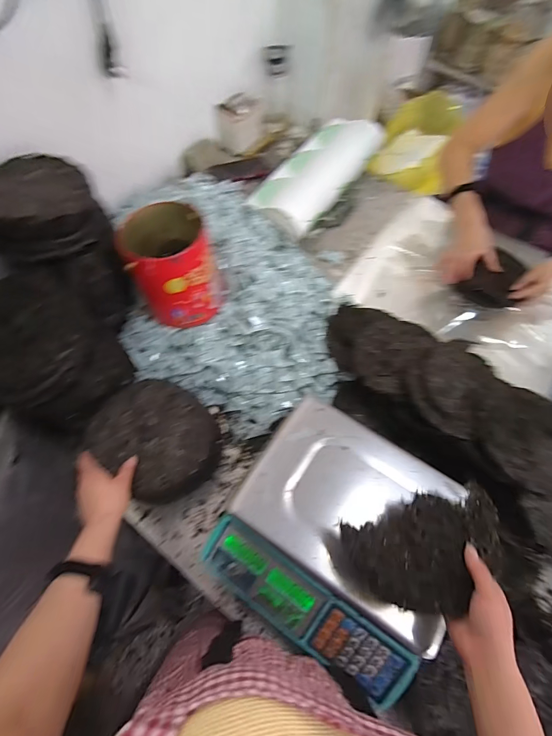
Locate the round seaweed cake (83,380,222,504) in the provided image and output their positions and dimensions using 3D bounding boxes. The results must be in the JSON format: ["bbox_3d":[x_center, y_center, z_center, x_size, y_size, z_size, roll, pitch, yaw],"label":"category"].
[{"bbox_3d":[-0.202,0.126,0.623,0.211,0.059,0.188,41,68,18],"label":"round seaweed cake"}]

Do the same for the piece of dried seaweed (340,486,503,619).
[{"bbox_3d":[0.192,0.230,0.455,0.201,0.023,0.123,-17,64,-10],"label":"piece of dried seaweed"}]

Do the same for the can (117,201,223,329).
[{"bbox_3d":[-0.202,-0.199,0.727,0.153,0.183,0.176,-23,65,-13],"label":"can"}]

